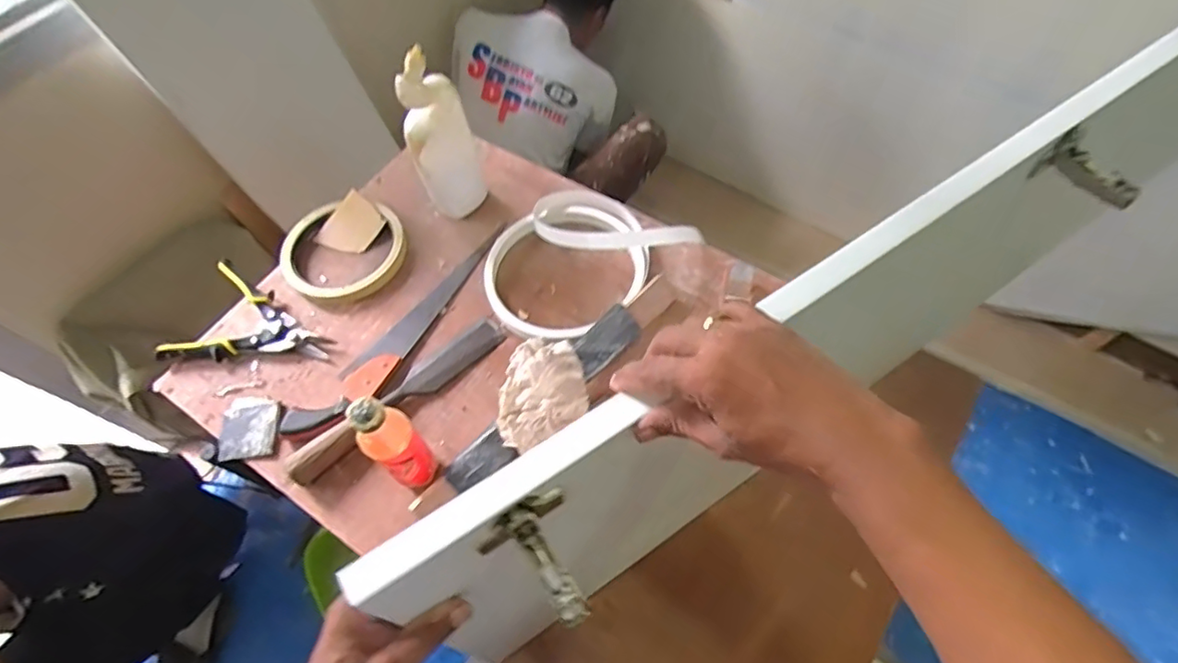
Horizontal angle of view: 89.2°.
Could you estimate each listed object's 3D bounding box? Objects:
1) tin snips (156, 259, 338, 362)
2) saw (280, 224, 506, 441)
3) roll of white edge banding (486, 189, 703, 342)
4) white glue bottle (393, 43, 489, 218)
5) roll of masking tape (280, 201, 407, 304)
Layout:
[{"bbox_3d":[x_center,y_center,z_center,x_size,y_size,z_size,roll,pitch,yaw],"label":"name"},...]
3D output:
[{"bbox_3d":[-0.470,-0.006,0.839,0.220,0.032,0.150,16,63,12],"label":"tin snips"},{"bbox_3d":[-0.251,-0.007,0.829,0.067,0.028,0.402,30,67,18],"label":"saw"},{"bbox_3d":[-0.013,-0.121,0.855,0.295,0.065,0.211,-40,66,-17],"label":"roll of white edge banding"},{"bbox_3d":[-0.205,-0.263,0.838,0.087,0.253,0.068,-17,62,-6],"label":"white glue bottle"},{"bbox_3d":[-0.370,-0.121,0.901,0.179,0.025,0.166,-1,61,3],"label":"roll of masking tape"}]

